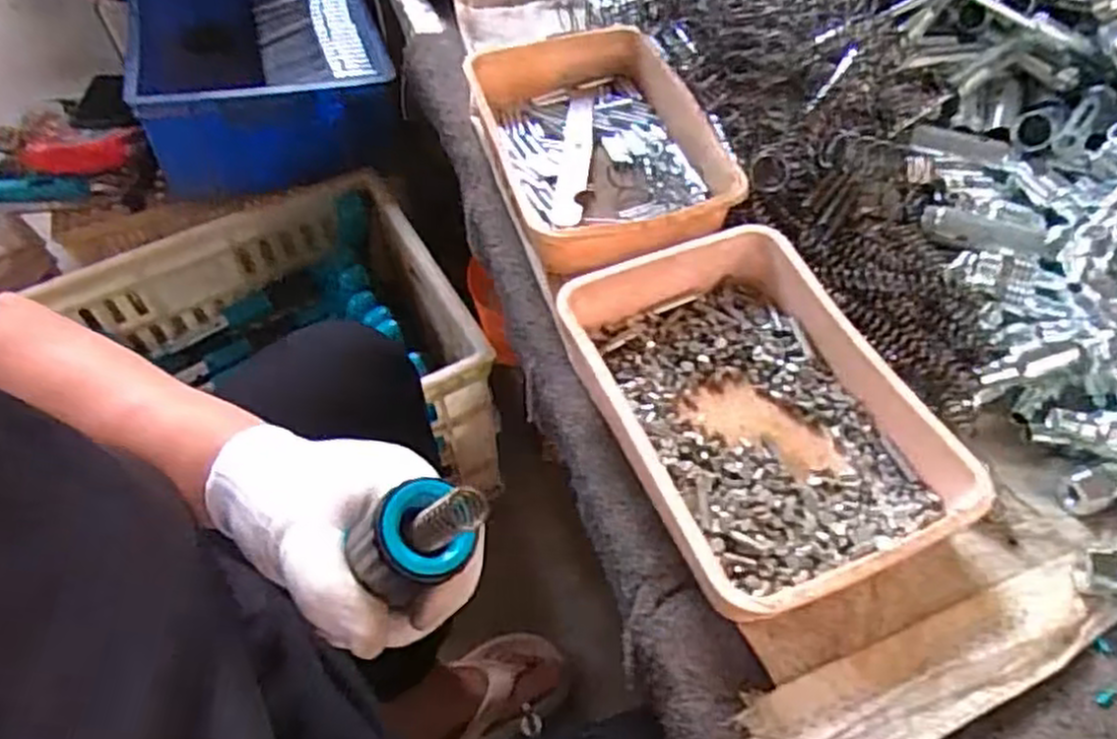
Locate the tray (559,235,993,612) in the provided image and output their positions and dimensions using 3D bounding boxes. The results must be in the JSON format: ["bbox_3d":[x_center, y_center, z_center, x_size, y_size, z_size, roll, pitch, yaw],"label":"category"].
[{"bbox_3d":[0.100,0.017,0.396,0.153,0.042,0.197,-21,56,-12],"label":"tray"}]

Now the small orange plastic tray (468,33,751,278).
[{"bbox_3d":[0.026,-0.151,0.523,0.138,0.041,0.209,-15,55,-9],"label":"small orange plastic tray"}]

